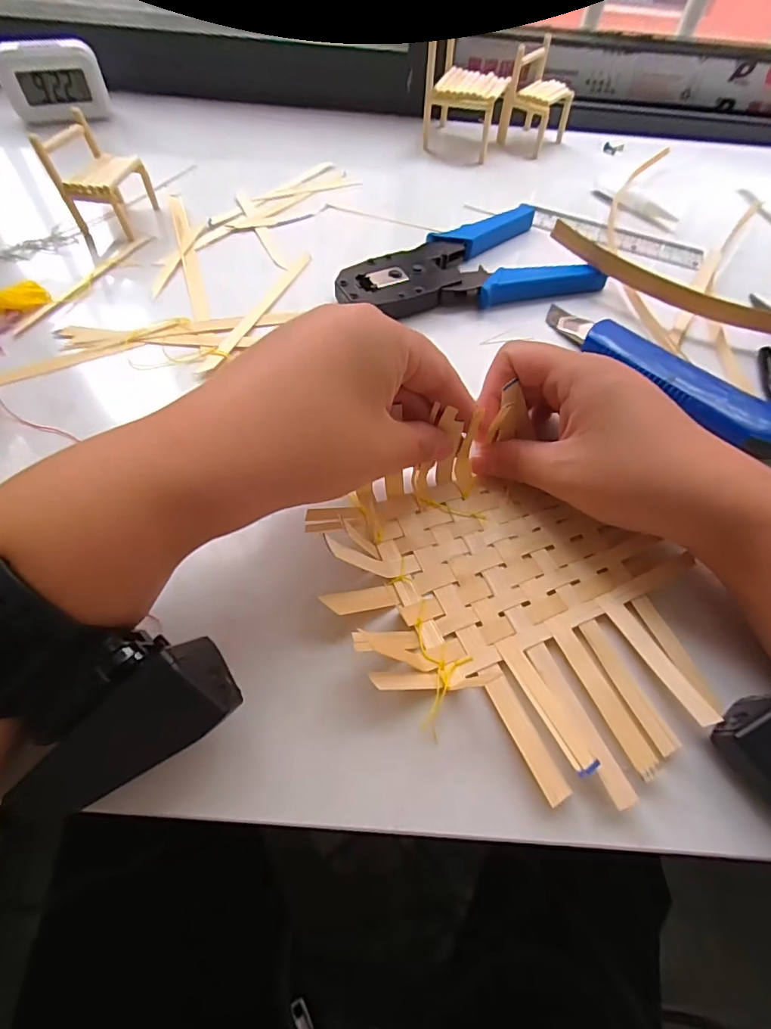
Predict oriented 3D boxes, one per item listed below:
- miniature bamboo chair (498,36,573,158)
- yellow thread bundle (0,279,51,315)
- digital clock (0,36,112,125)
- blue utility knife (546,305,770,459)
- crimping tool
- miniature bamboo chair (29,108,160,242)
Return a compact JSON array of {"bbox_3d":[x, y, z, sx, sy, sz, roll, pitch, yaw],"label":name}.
[{"bbox_3d":[0.150,-0.401,0.464,0.050,0.068,0.054,36,63,17],"label":"miniature bamboo chair"},{"bbox_3d":[-0.240,-0.142,0.313,0.008,0.015,0.041,25,43,11],"label":"yellow thread bundle"},{"bbox_3d":[-0.308,-0.404,0.449,0.082,0.053,0.027,-14,60,-12],"label":"digital clock"},{"bbox_3d":[0.169,-0.085,0.293,0.041,0.022,0.172,-39,68,-24],"label":"blue utility knife"},{"bbox_3d":[0.054,-0.187,0.357,0.188,0.017,0.096,-14,60,-12],"label":"crimping tool"},{"bbox_3d":[-0.211,-0.253,0.357,0.047,0.055,0.059,8,58,1],"label":"miniature bamboo chair"}]

